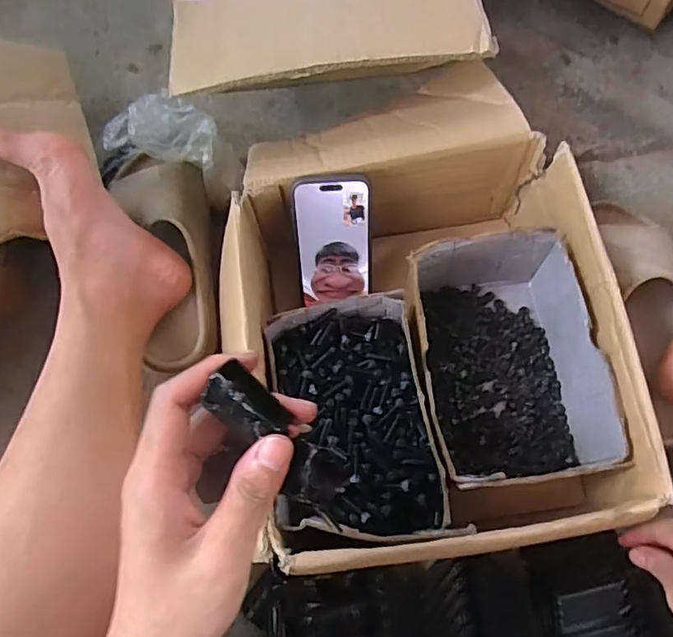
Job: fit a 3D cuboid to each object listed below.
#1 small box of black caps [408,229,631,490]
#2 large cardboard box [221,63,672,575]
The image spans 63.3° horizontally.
[{"bbox_3d":[0.148,0.039,0.495,0.145,0.097,0.205,-6,71,0],"label":"small box of black caps"},{"bbox_3d":[0.070,-0.015,0.506,0.304,0.126,0.400,-8,71,0],"label":"large cardboard box"}]

